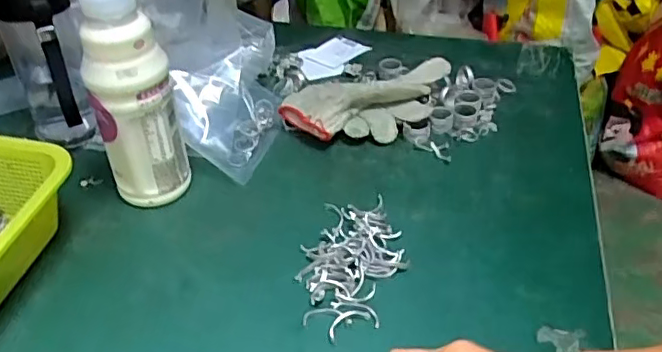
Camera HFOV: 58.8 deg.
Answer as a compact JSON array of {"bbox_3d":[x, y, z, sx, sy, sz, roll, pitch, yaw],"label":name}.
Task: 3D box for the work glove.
[{"bbox_3d":[0.044,-0.079,0.630,0.191,0.045,0.105,-5,39,-6],"label":"work glove"}]

